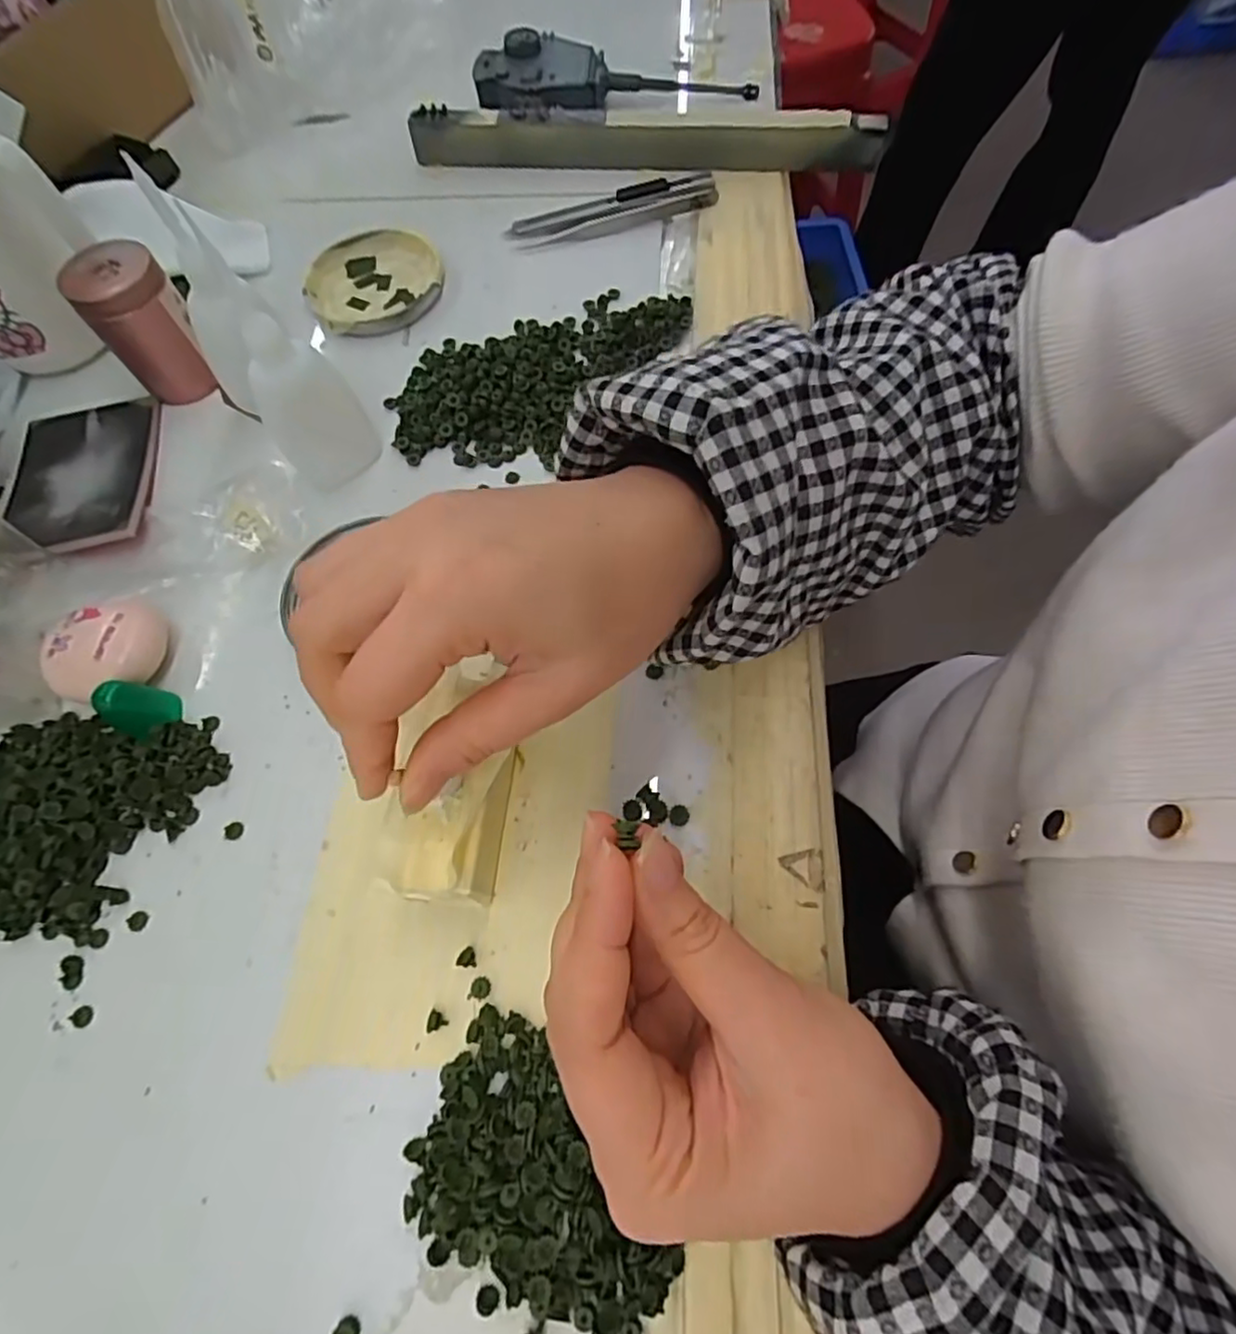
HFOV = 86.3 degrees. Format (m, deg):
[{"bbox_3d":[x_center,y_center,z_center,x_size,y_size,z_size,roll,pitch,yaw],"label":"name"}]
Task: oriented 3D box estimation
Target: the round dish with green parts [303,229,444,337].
[{"bbox_3d":[-0.145,-0.231,0.394,0.078,0.008,0.081,-1,66,2],"label":"round dish with green parts"}]

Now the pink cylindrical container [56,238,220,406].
[{"bbox_3d":[-0.245,-0.178,0.344,0.043,0.064,0.036,-37,70,-13],"label":"pink cylindrical container"}]

